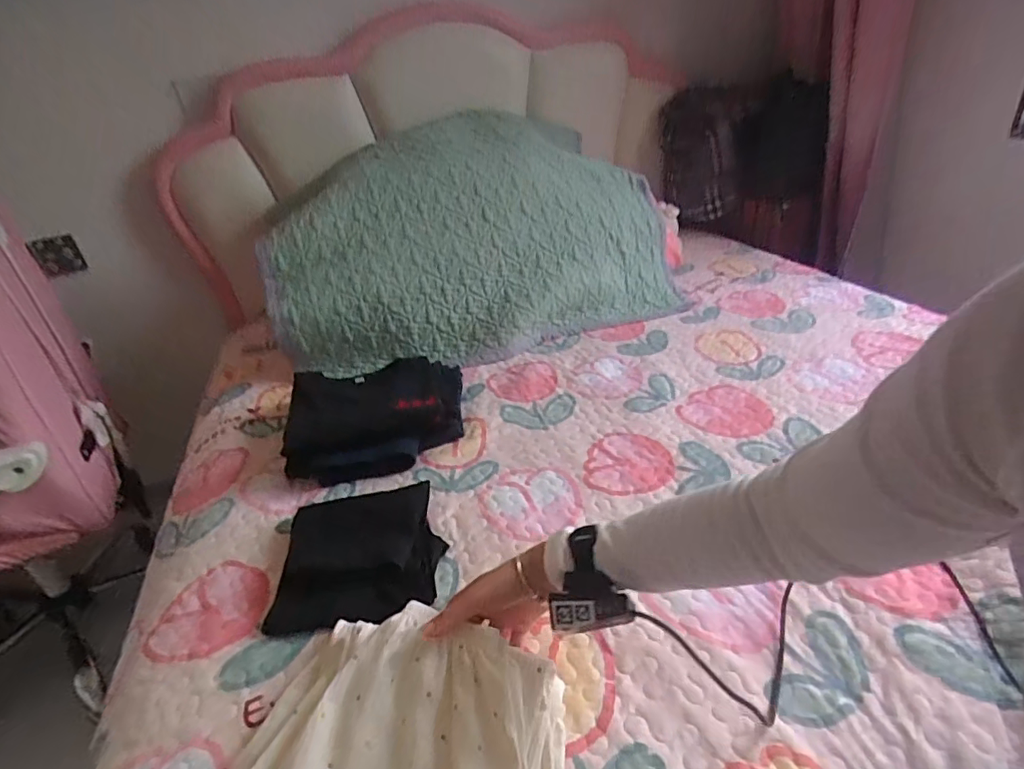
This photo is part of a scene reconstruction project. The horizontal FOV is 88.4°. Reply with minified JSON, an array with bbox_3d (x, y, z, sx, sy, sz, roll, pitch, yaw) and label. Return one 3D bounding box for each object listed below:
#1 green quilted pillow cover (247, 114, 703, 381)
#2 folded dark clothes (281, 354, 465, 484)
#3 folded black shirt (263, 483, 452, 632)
[{"bbox_3d":[-0.076,-0.344,1.175,0.910,0.575,0.110,-16,-1,-12],"label":"green quilted pillow cover"},{"bbox_3d":[-0.232,0.042,0.924,0.294,0.077,0.269,-10,32,-5],"label":"folded dark clothes"},{"bbox_3d":[-0.194,0.204,0.680,0.203,0.045,0.220,-8,32,-1],"label":"folded black shirt"}]

